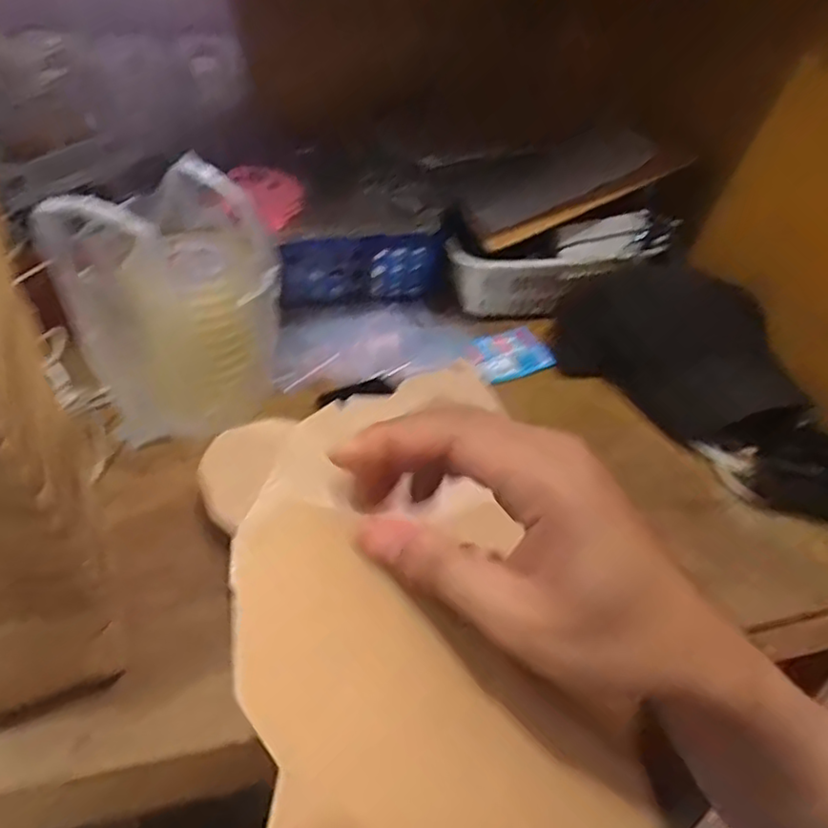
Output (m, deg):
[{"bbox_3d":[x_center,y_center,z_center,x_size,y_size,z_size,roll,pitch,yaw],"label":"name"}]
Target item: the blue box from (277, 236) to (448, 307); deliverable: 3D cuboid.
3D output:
[{"bbox_3d":[-0.058,-0.156,0.744,0.173,0.091,0.024,0,40,-6],"label":"blue box"}]

